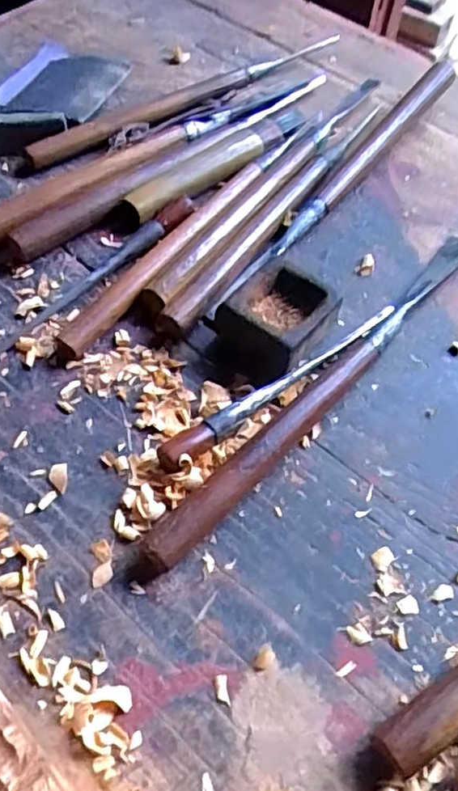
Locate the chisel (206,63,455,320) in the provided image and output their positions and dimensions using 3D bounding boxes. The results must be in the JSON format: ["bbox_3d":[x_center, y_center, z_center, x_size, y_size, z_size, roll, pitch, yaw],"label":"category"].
[{"bbox_3d":[0.069,-0.137,0.385,0.017,0.024,0.258,34,63,17],"label":"chisel"}]

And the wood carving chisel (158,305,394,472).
[{"bbox_3d":[0.028,-0.008,0.307,0.150,0.015,0.012,-34,65,-21],"label":"wood carving chisel"}]

